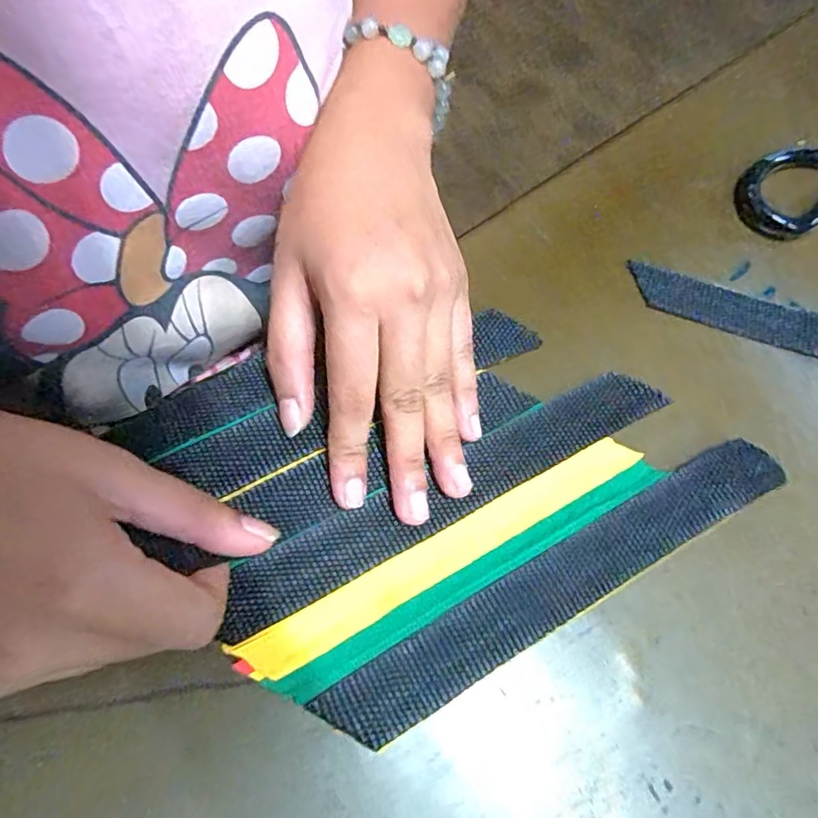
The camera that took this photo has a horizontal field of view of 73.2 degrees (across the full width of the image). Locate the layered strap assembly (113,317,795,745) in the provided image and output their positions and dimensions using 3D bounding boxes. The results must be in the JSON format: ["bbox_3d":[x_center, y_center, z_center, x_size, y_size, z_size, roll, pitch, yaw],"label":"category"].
[{"bbox_3d":[0.017,0.021,0.226,0.217,0.017,0.152,-27,68,-14],"label":"layered strap assembly"}]

